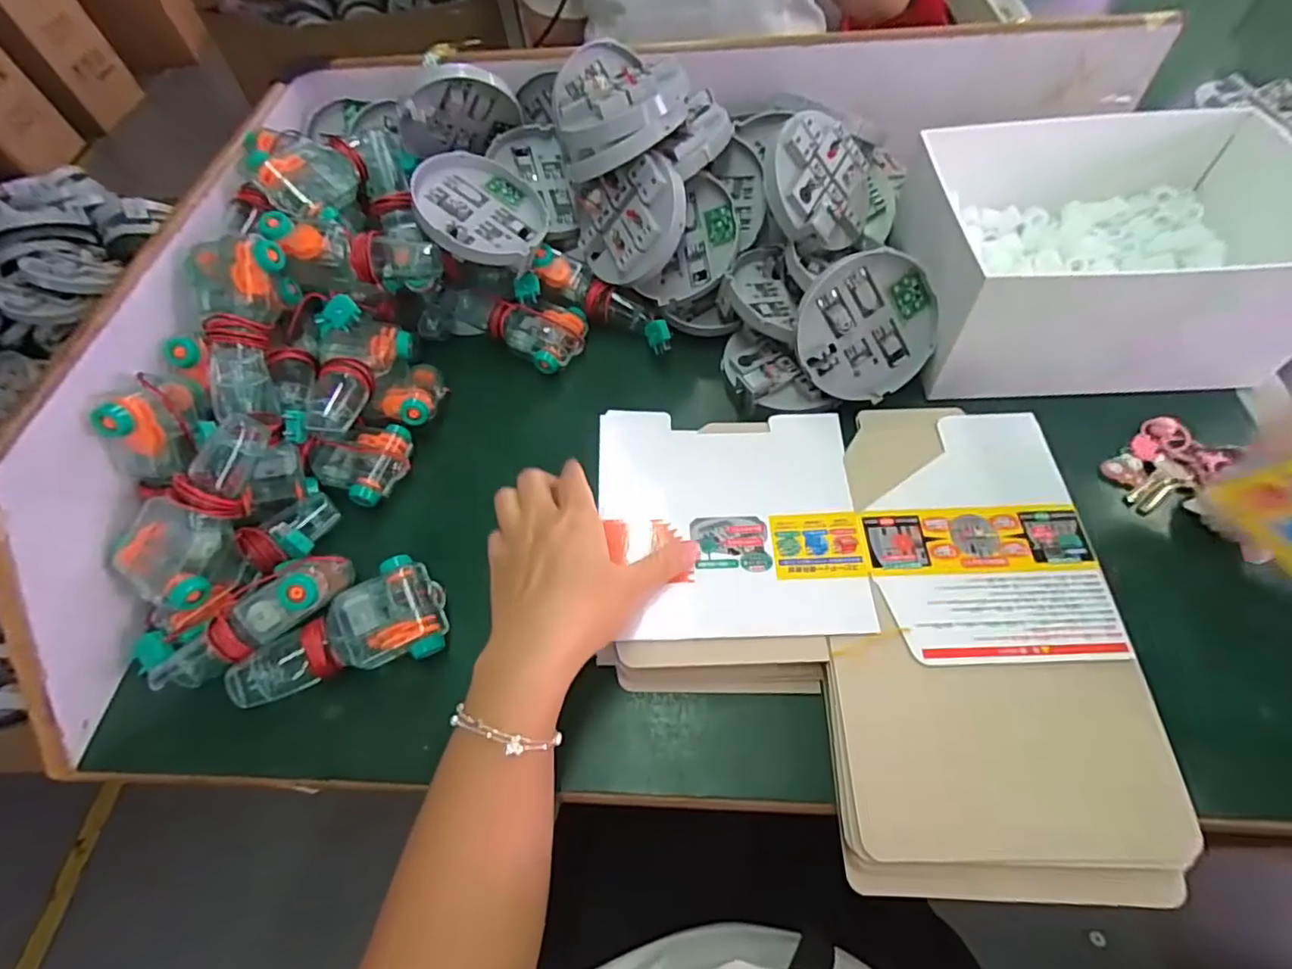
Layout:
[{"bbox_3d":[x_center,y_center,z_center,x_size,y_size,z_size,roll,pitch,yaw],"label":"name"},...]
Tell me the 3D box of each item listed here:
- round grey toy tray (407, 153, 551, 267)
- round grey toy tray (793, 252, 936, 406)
[{"bbox_3d":[-0.135,-0.222,0.484,0.103,0.019,0.103,16,58,-22],"label":"round grey toy tray"},{"bbox_3d":[0.162,-0.116,0.441,0.105,0.102,0.013,2,21,-9],"label":"round grey toy tray"}]

